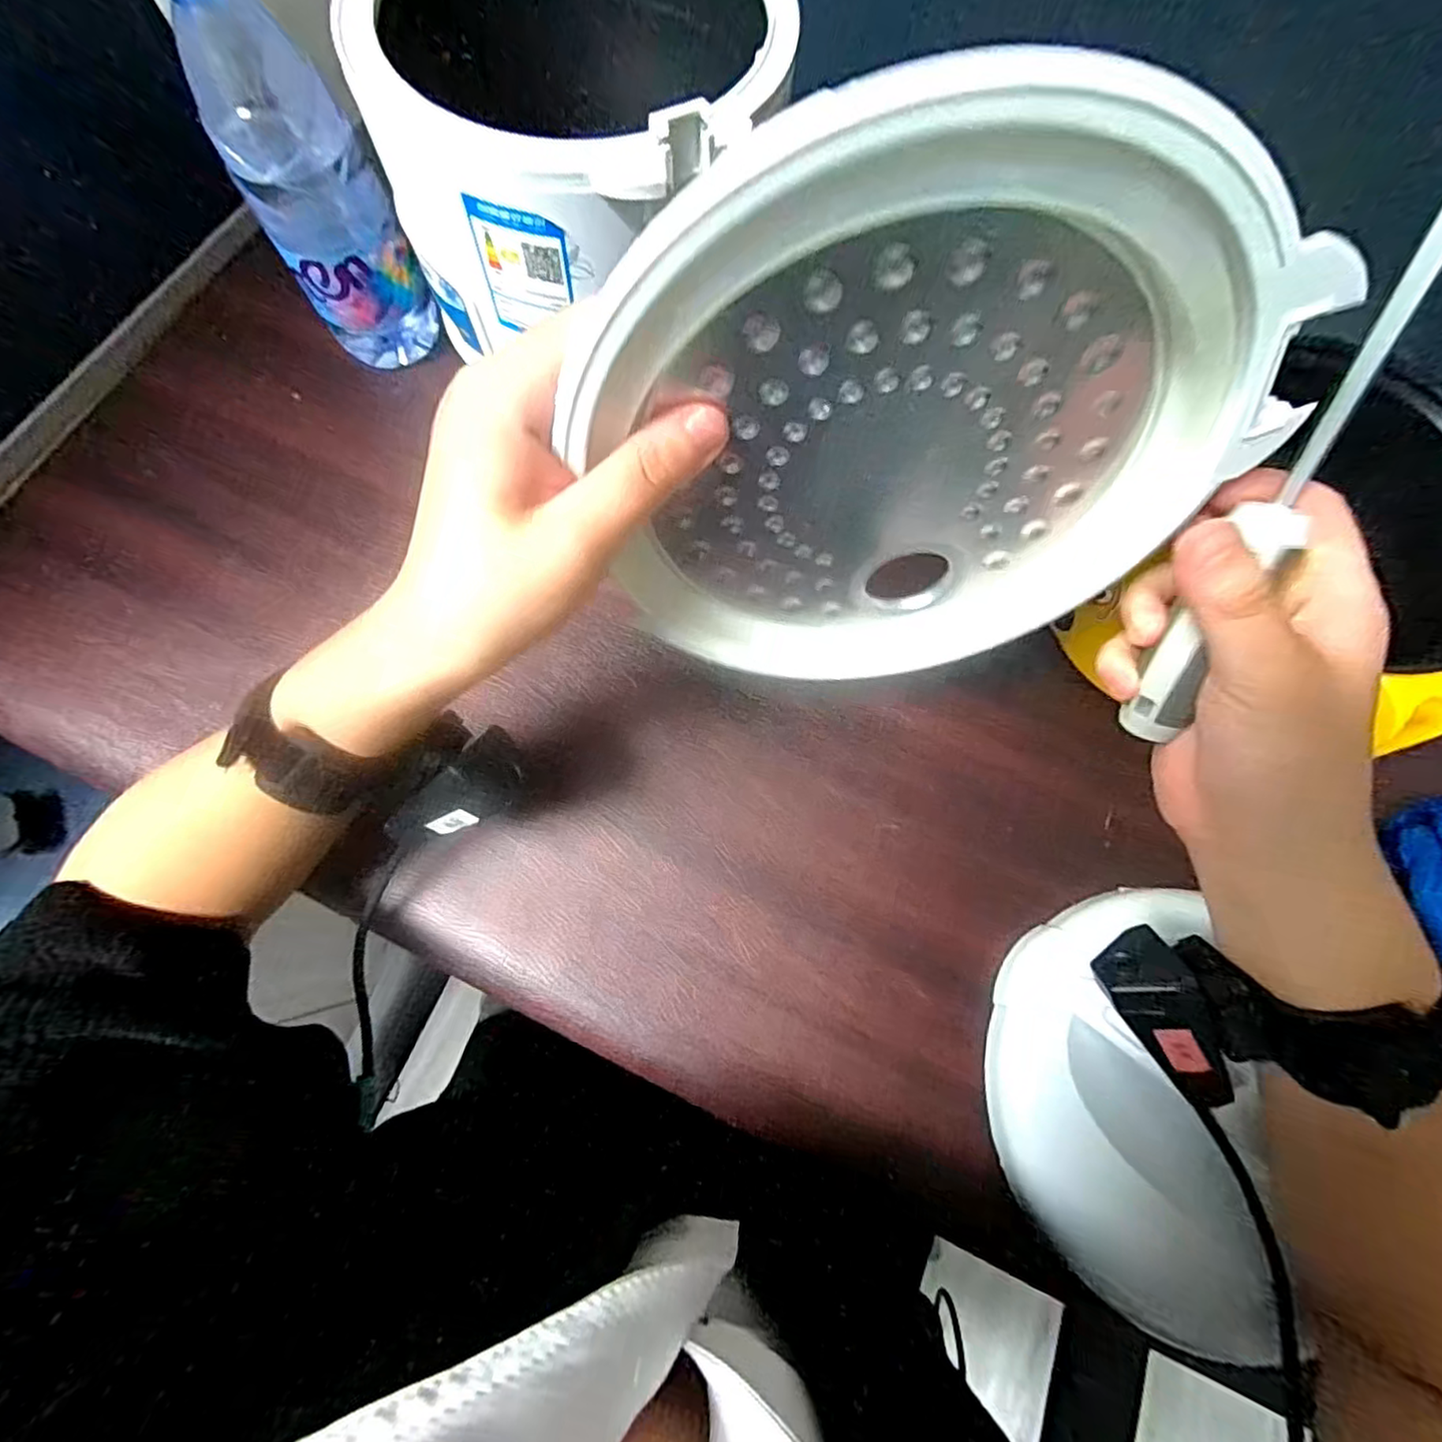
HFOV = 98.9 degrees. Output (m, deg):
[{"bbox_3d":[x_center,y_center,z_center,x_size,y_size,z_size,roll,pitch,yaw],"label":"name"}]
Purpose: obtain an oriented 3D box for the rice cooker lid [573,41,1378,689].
[{"bbox_3d":[0.057,-0.072,0.196,0.189,0.189,0.043,-1,74,-3],"label":"rice cooker lid"}]

